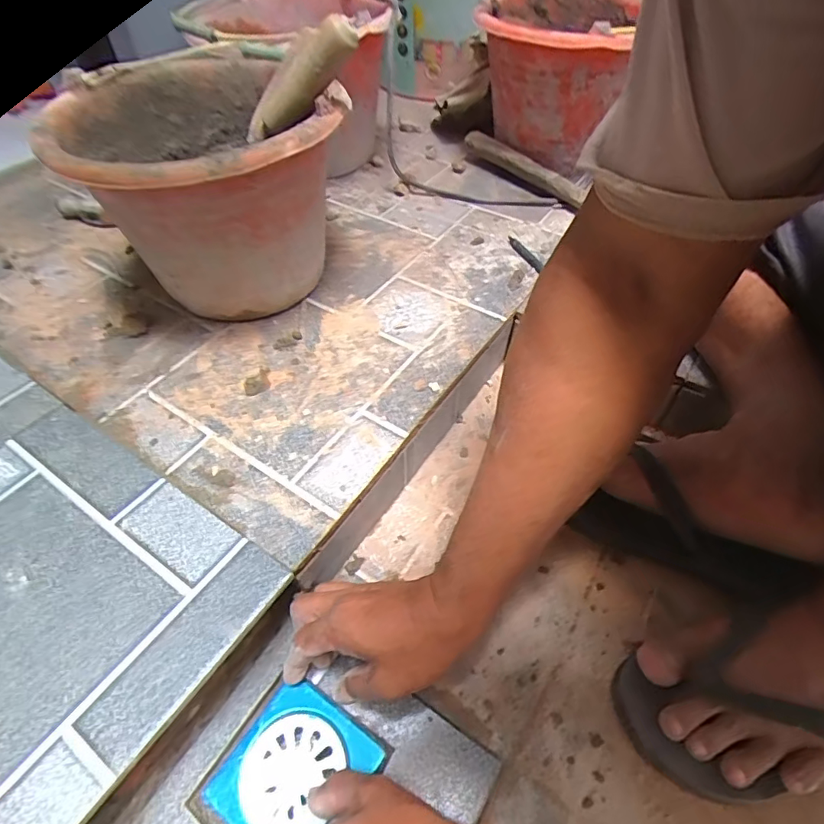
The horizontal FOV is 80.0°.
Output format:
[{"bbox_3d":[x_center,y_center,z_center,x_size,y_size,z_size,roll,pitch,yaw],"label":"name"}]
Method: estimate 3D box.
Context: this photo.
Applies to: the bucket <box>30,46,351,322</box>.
[{"bbox_3d":[-0.207,-0.255,0.559,0.263,0.200,0.323,-2,50,-1],"label":"bucket"}]

